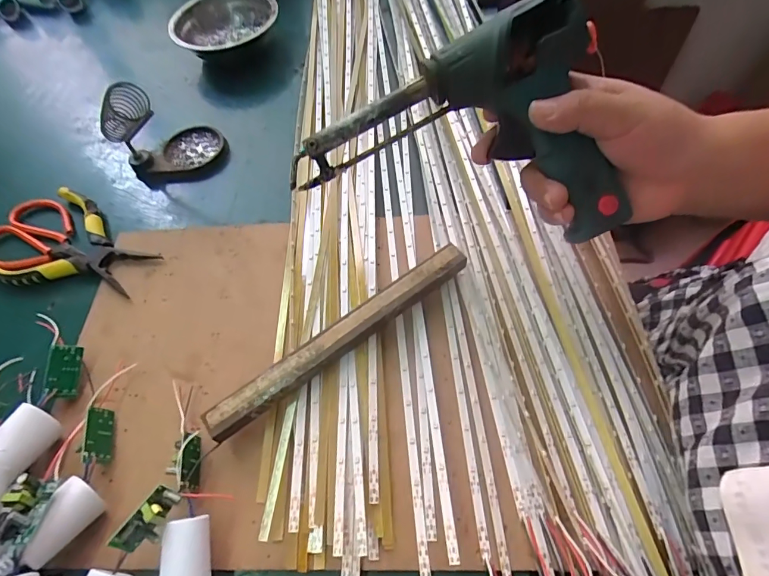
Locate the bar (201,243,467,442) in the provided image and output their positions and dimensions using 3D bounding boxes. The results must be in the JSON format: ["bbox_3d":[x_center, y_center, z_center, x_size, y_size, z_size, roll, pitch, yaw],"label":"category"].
[{"bbox_3d":[-0.027,0.036,0.307,0.212,0.021,0.022,-34,62,-15],"label":"bar"}]

